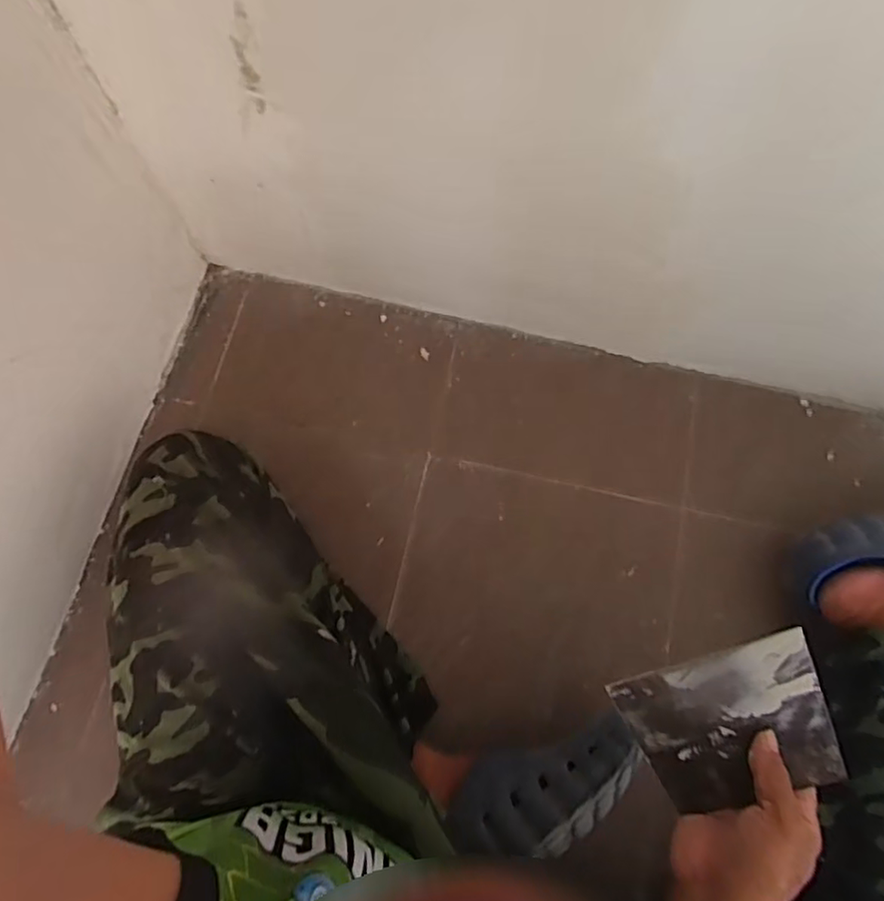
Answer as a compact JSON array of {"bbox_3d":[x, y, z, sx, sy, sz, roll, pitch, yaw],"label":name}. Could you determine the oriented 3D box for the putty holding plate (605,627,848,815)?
[{"bbox_3d":[0.226,0.215,0.471,0.148,0.008,0.102,-25,61,15],"label":"putty holding plate"}]

